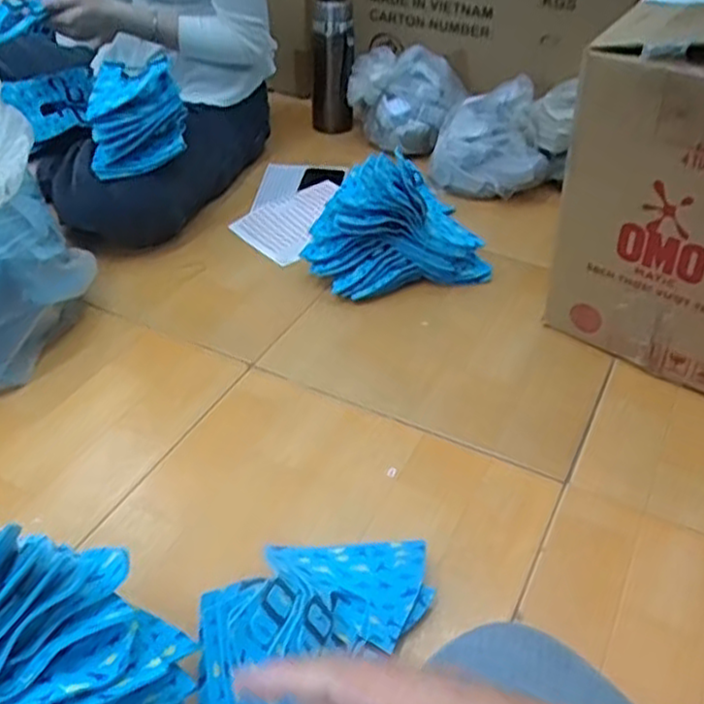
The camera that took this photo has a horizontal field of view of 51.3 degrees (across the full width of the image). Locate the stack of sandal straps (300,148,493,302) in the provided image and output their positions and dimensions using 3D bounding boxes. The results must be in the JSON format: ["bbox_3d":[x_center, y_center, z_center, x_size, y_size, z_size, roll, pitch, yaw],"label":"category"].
[{"bbox_3d":[0.063,-0.177,1.031,0.247,0.153,0.117,-9,41,-12],"label":"stack of sandal straps"}]

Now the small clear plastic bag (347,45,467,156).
[{"bbox_3d":[0.102,-0.469,1.384,0.219,0.142,0.184,3,40,2],"label":"small clear plastic bag"}]

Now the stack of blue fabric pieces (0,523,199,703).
[{"bbox_3d":[-0.215,0.218,0.536,0.155,0.193,0.135,21,44,22],"label":"stack of blue fabric pieces"}]

